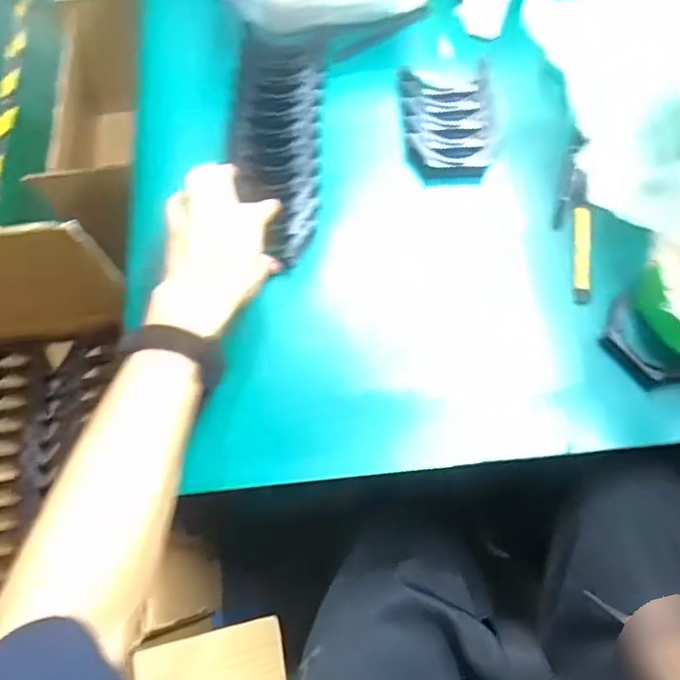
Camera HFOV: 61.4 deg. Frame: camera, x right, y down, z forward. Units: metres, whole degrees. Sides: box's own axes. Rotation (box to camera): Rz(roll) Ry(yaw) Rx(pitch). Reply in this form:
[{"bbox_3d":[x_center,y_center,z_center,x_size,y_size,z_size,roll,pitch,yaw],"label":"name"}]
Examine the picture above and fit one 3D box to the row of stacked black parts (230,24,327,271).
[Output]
[{"bbox_3d":[-0.060,-0.204,0.570,0.098,0.033,0.276,-6,71,0],"label":"row of stacked black parts"}]

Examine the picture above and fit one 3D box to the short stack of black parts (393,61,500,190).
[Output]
[{"bbox_3d":[0.110,-0.222,0.587,0.094,0.034,0.136,-1,69,2],"label":"short stack of black parts"}]

